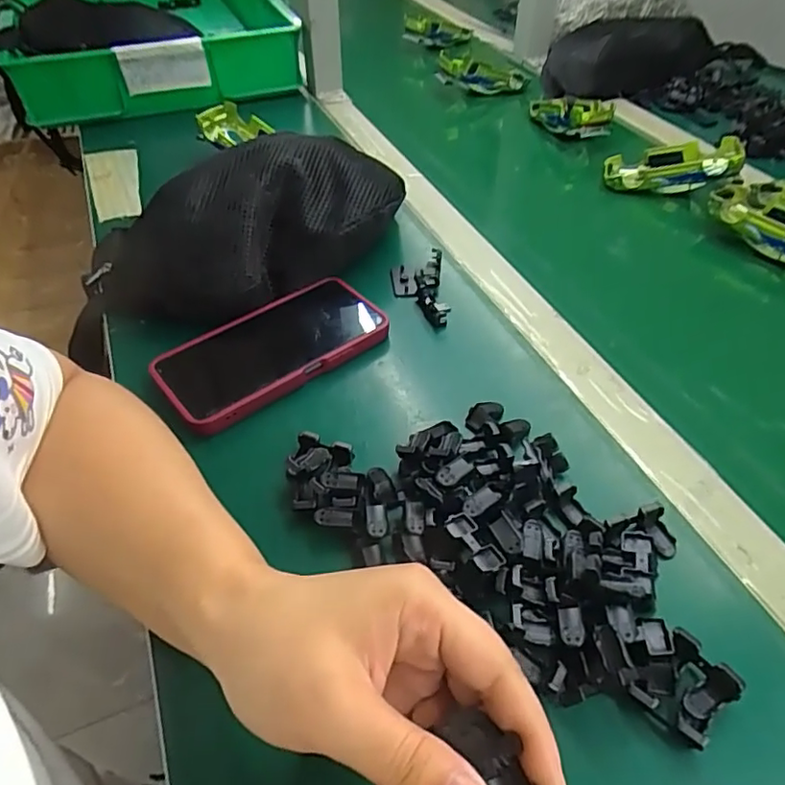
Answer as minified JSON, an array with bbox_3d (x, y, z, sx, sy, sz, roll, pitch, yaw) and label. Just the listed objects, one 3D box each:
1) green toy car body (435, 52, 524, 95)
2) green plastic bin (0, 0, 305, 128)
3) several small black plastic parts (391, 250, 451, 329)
[{"bbox_3d":[0.124,-0.443,0.805,0.129,0.039,0.038,0,46,-18],"label":"green toy car body"},{"bbox_3d":[-0.370,-0.567,0.893,0.374,0.101,0.527,-14,48,-12],"label":"green plastic bin"},{"bbox_3d":[0.023,-0.089,0.490,0.045,0.015,0.094,-2,47,-2],"label":"several small black plastic parts"}]

